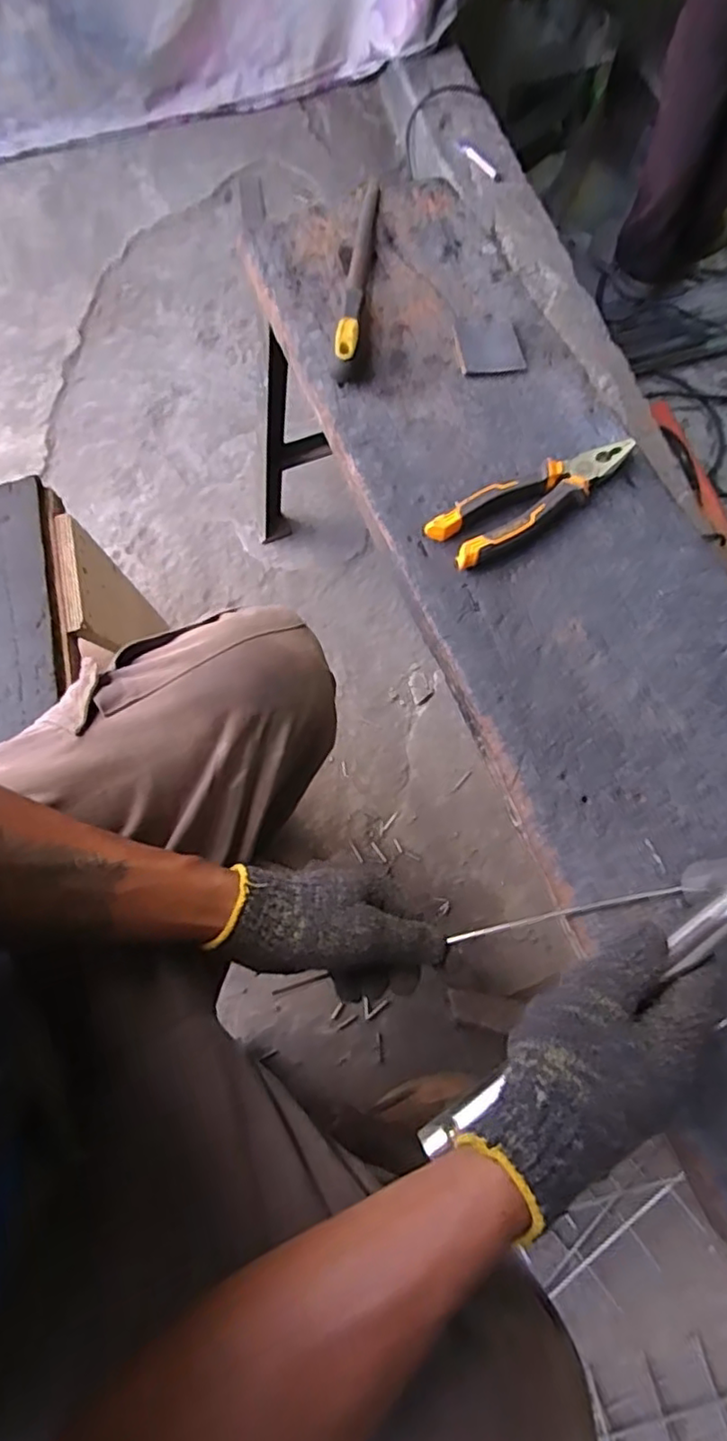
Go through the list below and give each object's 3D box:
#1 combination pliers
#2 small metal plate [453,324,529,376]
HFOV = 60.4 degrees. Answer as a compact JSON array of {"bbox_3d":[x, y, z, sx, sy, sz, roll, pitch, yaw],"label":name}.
[{"bbox_3d":[0.148,-0.187,0.527,0.192,0.024,0.052,-28,74,-11],"label":"combination pliers"},{"bbox_3d":[0.119,-0.358,0.598,0.060,0.005,0.067,-5,71,-3],"label":"small metal plate"}]

